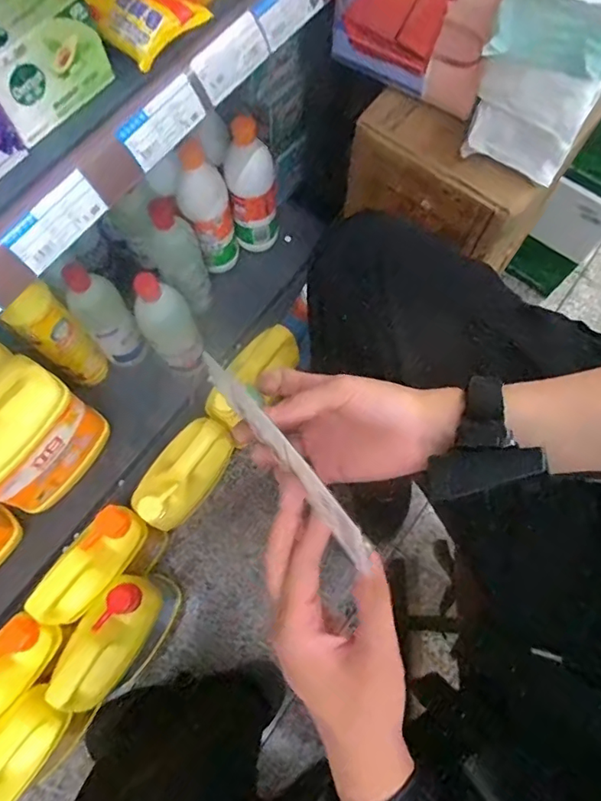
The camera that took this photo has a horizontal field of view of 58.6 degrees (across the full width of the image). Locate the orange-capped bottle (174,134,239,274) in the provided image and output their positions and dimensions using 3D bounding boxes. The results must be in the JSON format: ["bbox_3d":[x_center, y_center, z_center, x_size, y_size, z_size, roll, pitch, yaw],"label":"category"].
[{"bbox_3d":[-0.125,-0.252,0.730,0.065,0.202,0.064,0,72,0],"label":"orange-capped bottle"}]

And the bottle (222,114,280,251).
[{"bbox_3d":[-0.066,-0.292,0.737,0.068,0.215,0.059,-7,72,-3],"label":"bottle"}]

